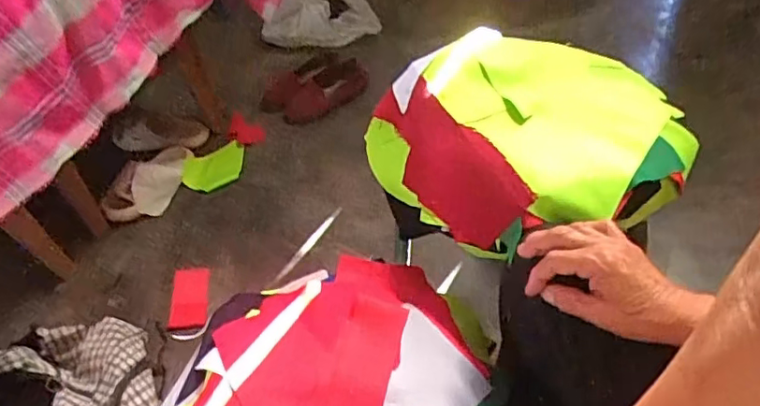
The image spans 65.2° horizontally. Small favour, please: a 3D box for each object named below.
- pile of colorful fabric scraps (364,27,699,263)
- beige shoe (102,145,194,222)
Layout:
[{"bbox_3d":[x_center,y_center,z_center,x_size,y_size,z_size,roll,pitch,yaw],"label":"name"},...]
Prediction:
[{"bbox_3d":[0.177,-0.084,0.738,0.363,0.118,0.330,-8,46,-5],"label":"pile of colorful fabric scraps"},{"bbox_3d":[-0.511,-0.048,1.354,0.090,0.082,0.246,13,52,18],"label":"beige shoe"}]

